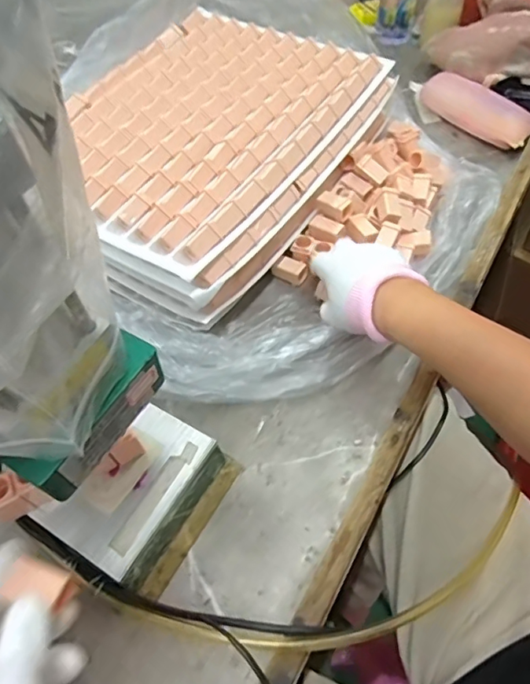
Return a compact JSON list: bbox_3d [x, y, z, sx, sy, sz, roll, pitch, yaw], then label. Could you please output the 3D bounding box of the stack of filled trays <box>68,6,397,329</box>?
[{"bbox_3d":[-0.075,-0.223,0.599,0.303,0.085,0.402,25,62,19],"label":"stack of filled trays"}]

